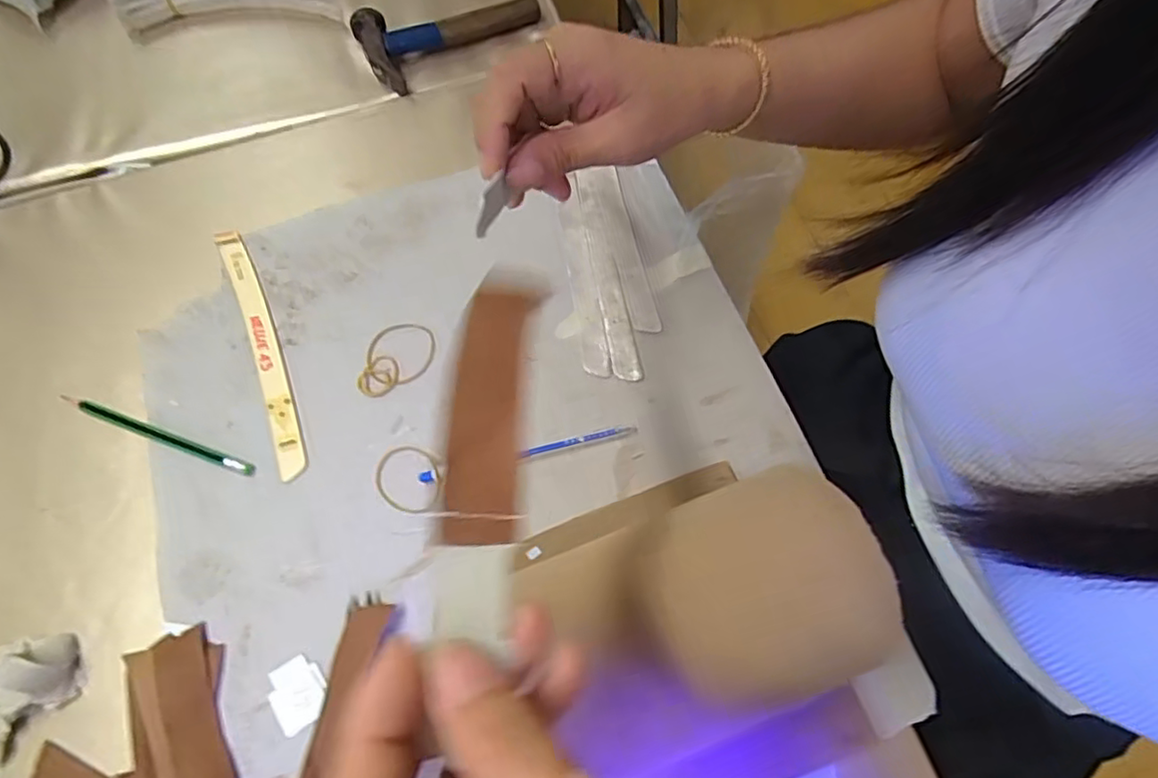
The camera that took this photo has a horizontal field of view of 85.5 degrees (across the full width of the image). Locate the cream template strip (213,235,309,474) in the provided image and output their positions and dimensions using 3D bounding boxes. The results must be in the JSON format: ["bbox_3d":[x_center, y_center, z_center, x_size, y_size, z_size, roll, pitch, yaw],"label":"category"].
[{"bbox_3d":[-0.222,-0.031,0.437,0.021,0.005,0.202,-23,68,-9],"label":"cream template strip"}]

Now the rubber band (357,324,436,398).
[{"bbox_3d":[-0.125,-0.020,0.431,0.047,0.004,0.056,6,67,3],"label":"rubber band"}]

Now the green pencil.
[{"bbox_3d":[-0.277,0.029,0.409,0.143,0.004,0.010,19,68,9],"label":"green pencil"}]

